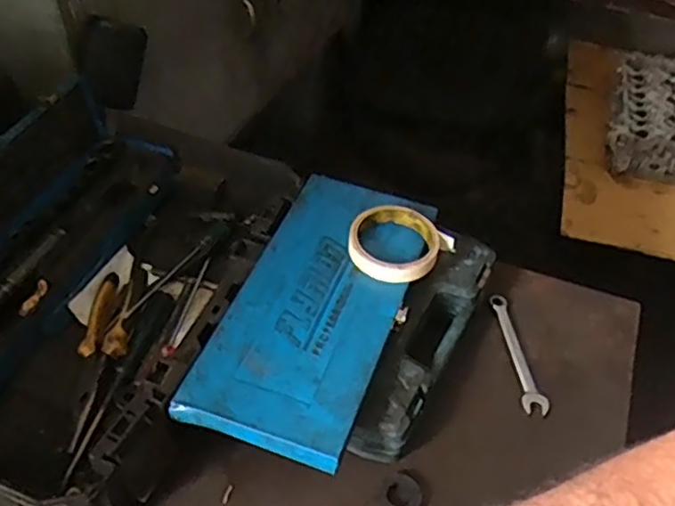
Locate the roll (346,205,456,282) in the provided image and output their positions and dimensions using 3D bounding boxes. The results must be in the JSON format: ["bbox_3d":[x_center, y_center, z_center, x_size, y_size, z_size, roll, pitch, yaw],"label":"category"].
[{"bbox_3d":[0.058,-0.011,0.667,0.094,0.018,0.091,2,46,-2],"label":"roll"}]

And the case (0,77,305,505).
[{"bbox_3d":[-0.252,0.020,0.677,0.323,0.122,0.451,16,48,11],"label":"case"}]

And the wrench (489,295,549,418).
[{"bbox_3d":[0.188,0.104,0.696,0.024,0.010,0.147,-3,47,-6],"label":"wrench"}]

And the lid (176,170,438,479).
[{"bbox_3d":[-0.015,0.041,0.633,0.148,0.021,0.314,16,48,12],"label":"lid"}]

